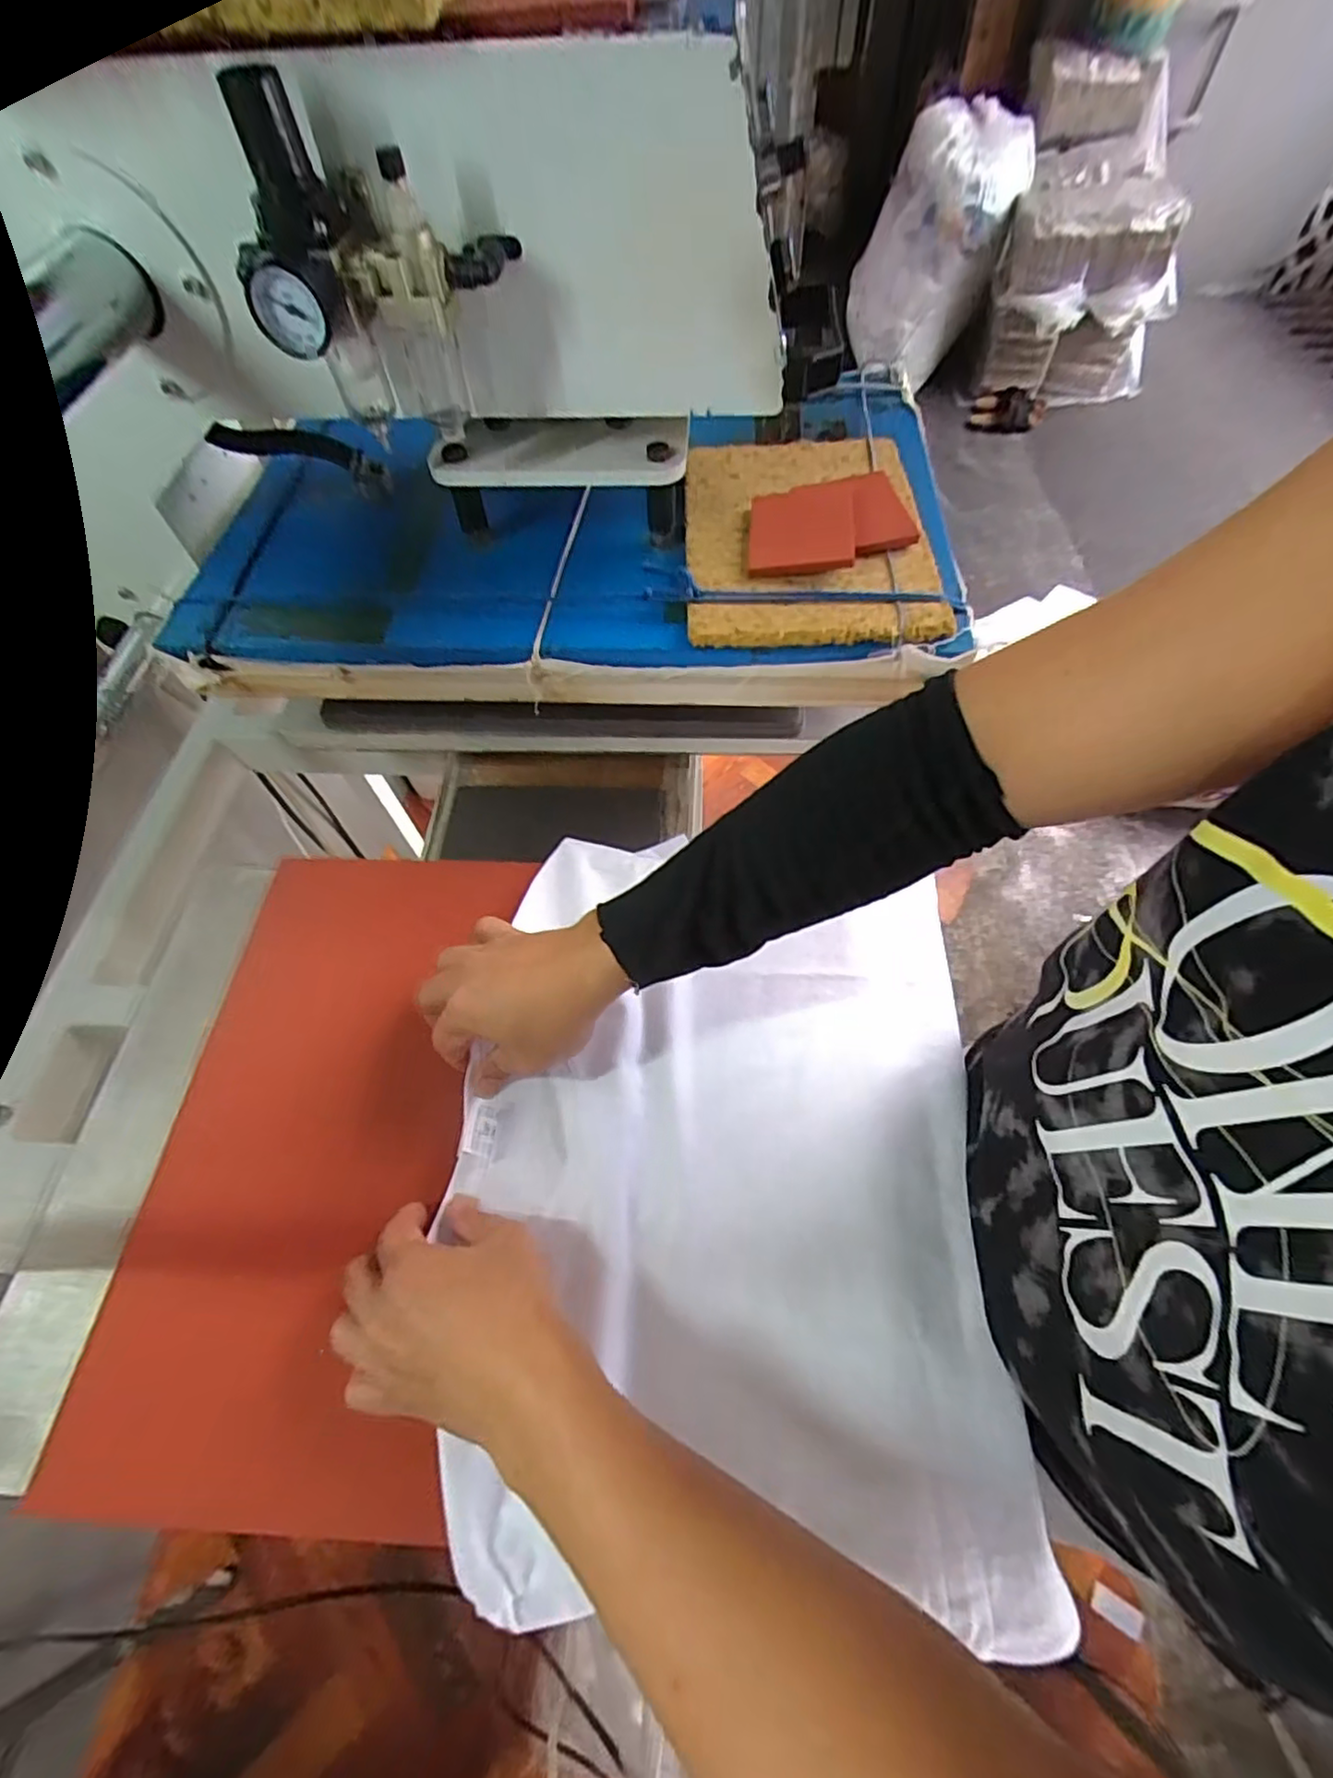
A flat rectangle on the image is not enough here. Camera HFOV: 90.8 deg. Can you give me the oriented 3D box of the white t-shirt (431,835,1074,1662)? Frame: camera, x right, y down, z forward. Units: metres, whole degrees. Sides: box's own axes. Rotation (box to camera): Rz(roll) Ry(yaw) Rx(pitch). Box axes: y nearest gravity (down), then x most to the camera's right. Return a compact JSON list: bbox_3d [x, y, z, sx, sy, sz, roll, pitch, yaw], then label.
[{"bbox_3d":[0.042,0.155,0.411,0.306,0.039,0.424,-1,59,2],"label":"white t-shirt"}]

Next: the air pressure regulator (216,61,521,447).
[{"bbox_3d":[-0.153,-0.331,0.362,0.129,0.144,0.075,-8,58,-2],"label":"air pressure regulator"}]

